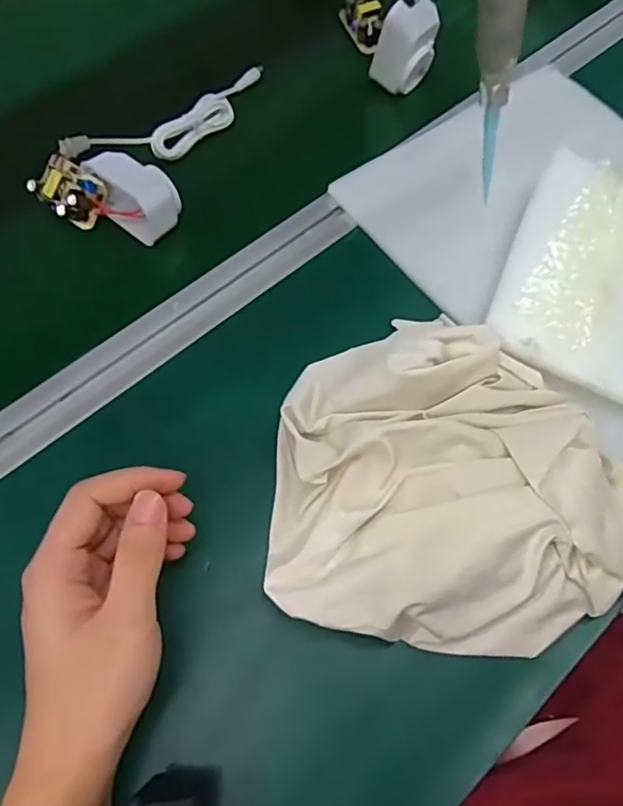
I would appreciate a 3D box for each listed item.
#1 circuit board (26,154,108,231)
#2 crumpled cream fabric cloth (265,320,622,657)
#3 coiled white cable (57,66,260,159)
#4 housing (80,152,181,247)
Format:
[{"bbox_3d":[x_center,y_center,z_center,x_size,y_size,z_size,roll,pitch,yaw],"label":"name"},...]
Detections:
[{"bbox_3d":[-0.184,-0.159,0.434,0.055,0.026,0.036,36,69,16],"label":"circuit board"},{"bbox_3d":[0.092,0.043,0.326,0.234,0.053,0.176,-2,64,-1],"label":"crumpled cream fabric cloth"},{"bbox_3d":[-0.106,-0.230,0.467,0.185,0.025,0.042,-37,70,-17],"label":"coiled white cable"},{"bbox_3d":[-0.127,-0.153,0.419,0.062,0.036,0.037,38,70,17],"label":"housing"}]

